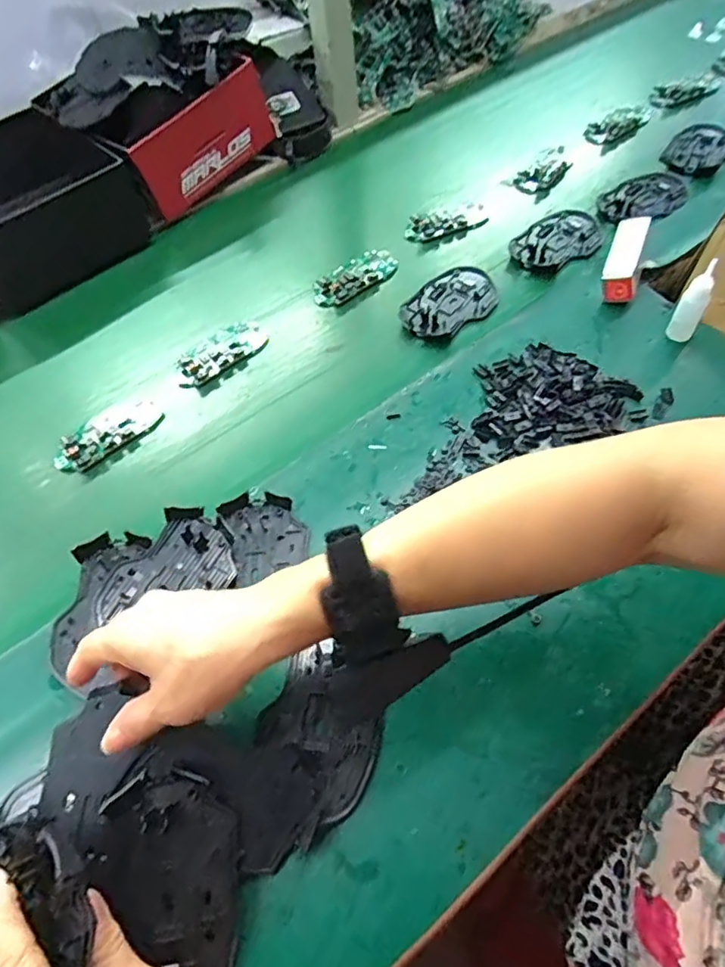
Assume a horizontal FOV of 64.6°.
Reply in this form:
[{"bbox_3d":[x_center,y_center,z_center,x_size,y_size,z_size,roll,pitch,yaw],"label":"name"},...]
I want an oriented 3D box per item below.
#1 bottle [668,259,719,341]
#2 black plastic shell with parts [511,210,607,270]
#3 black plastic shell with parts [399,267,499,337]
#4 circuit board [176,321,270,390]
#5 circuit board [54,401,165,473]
[{"bbox_3d":[0.295,-0.156,0.514,0.022,0.087,0.019,29,66,23],"label":"bottle"},{"bbox_3d":[0.216,-0.274,0.642,0.116,0.012,0.078,-30,59,-10],"label":"black plastic shell with parts"},{"bbox_3d":[0.089,-0.182,0.574,0.075,0.009,0.114,34,69,25],"label":"black plastic shell with parts"},{"bbox_3d":[-0.137,-0.127,0.553,0.046,0.006,0.100,35,69,25],"label":"circuit board"},{"bbox_3d":[-0.226,-0.044,0.508,0.095,0.009,0.041,-42,62,-17],"label":"circuit board"}]

